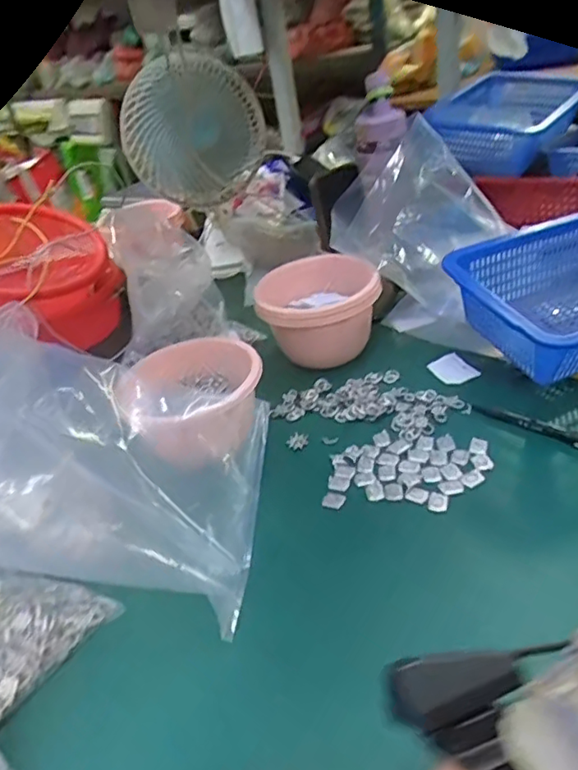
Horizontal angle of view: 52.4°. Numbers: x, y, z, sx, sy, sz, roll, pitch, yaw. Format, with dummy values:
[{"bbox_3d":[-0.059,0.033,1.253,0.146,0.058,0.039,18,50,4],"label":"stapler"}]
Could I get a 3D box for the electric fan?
[{"bbox_3d":[-0.150,-0.396,0.921,0.192,0.211,0.104,-34,39,-31],"label":"electric fan"}]

